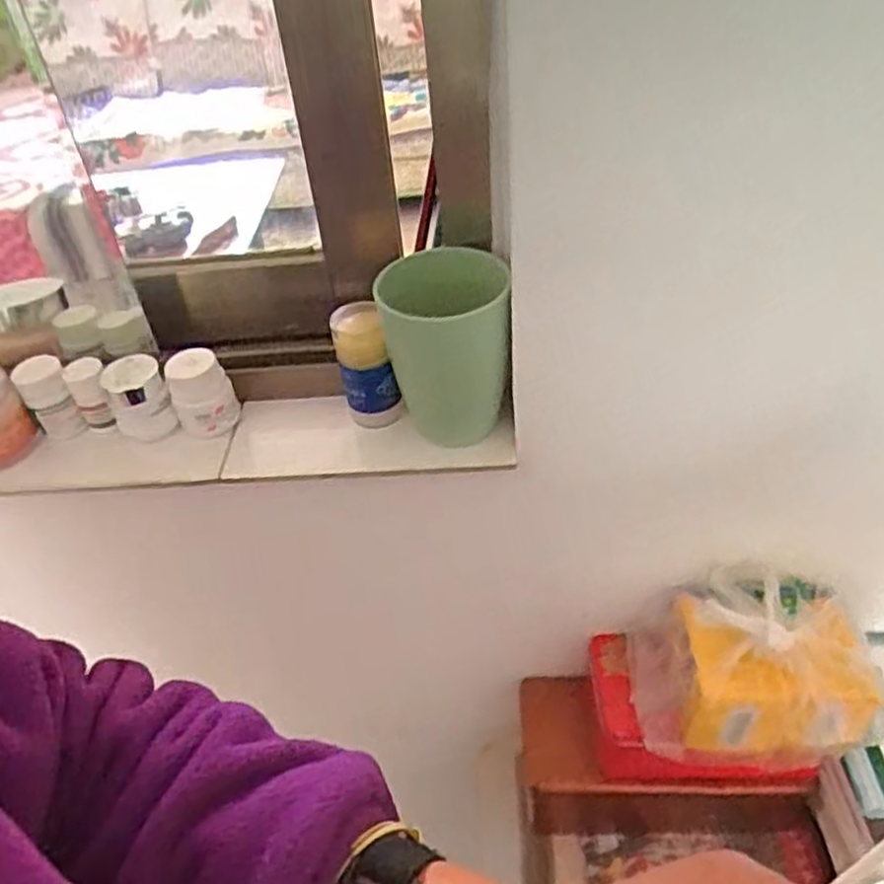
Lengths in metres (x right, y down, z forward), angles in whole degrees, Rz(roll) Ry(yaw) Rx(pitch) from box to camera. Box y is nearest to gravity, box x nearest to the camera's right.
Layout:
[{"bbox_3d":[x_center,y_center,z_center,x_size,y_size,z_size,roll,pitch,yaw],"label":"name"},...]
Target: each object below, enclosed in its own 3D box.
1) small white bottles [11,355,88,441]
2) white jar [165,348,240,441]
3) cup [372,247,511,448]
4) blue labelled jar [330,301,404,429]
[{"bbox_3d":[-0.260,-0.027,0.504,0.030,0.053,0.024,-28,46,-24],"label":"small white bottles"},{"bbox_3d":[-0.158,-0.032,0.497,0.036,0.052,0.032,-10,41,-5],"label":"white jar"},{"bbox_3d":[0.003,-0.051,0.463,0.077,0.114,0.079,-3,41,3],"label":"cup"},{"bbox_3d":[-0.048,-0.048,0.486,0.034,0.077,0.033,-10,41,-5],"label":"blue labelled jar"}]

